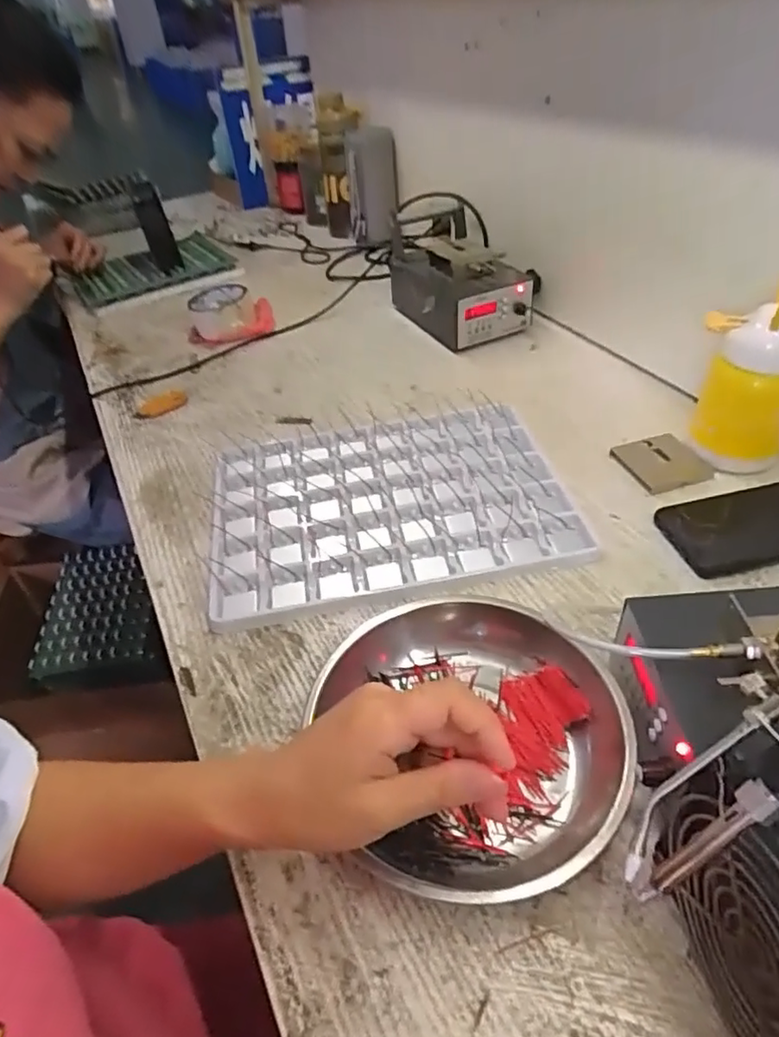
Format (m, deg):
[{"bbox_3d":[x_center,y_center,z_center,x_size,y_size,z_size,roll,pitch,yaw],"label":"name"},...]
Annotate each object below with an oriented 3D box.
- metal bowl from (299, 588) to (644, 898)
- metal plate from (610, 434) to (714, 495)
[{"bbox_3d":[0.051,0.125,0.367,0.168,0.040,0.181,-21,45,-14],"label":"metal bowl"},{"bbox_3d":[0.253,-0.053,0.566,0.065,0.005,0.067,-13,43,-7],"label":"metal plate"}]

